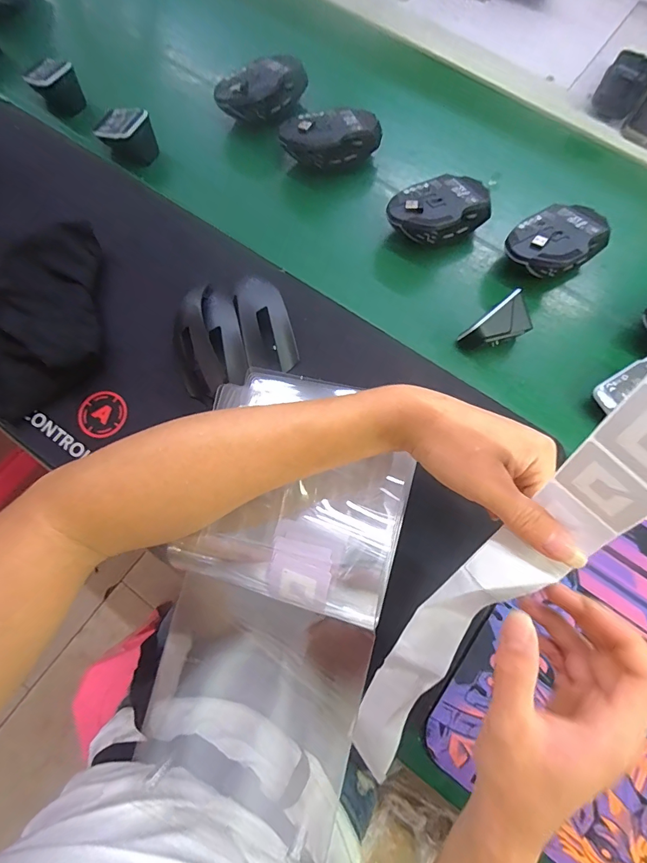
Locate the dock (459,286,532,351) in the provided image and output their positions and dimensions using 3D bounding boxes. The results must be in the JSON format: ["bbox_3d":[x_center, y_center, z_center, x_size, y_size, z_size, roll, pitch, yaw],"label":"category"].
[{"bbox_3d":[0.174,-0.105,0.419,0.071,0.044,0.043,-35,77,-9],"label":"dock"}]

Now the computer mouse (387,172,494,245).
[{"bbox_3d":[0.124,-0.243,0.459,0.118,0.048,0.073,-23,75,-6],"label":"computer mouse"}]

